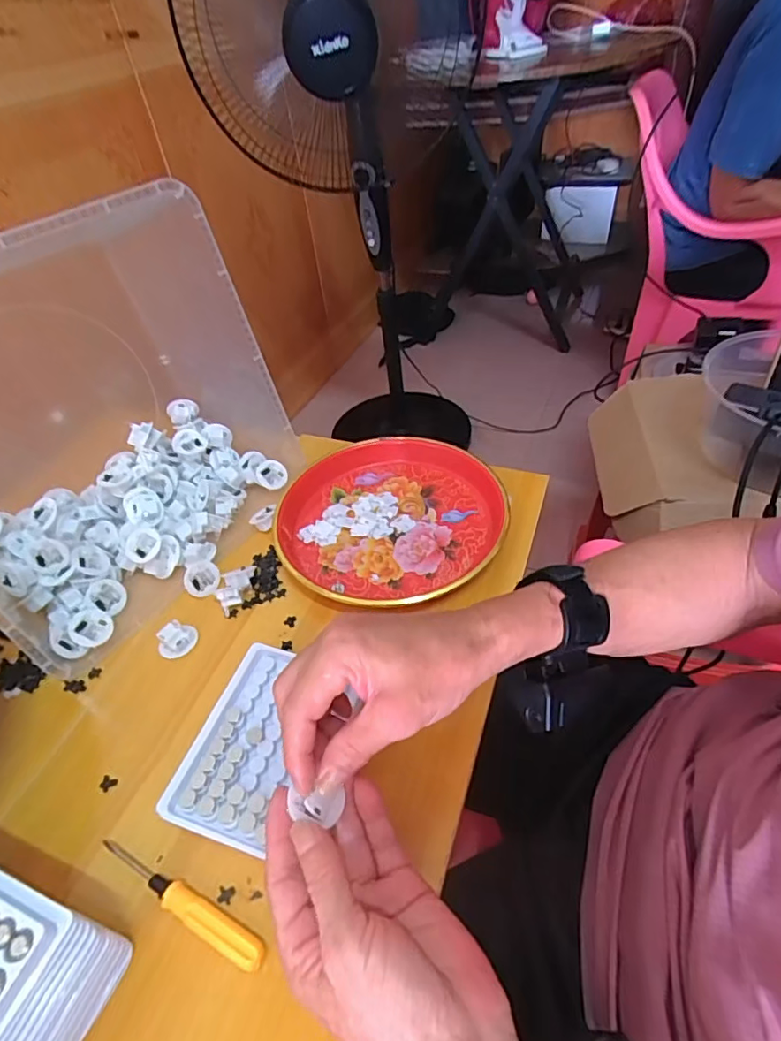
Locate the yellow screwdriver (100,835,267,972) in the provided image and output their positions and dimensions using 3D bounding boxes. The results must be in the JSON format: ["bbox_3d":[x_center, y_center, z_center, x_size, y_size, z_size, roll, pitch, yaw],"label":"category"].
[{"bbox_3d":[-0.128,0.230,0.327,0.126,0.015,0.016,18,50,22],"label":"yellow screwdriver"}]

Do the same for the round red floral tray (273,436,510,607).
[{"bbox_3d":[-0.006,-0.003,0.539,0.214,0.030,0.220,-3,45,3],"label":"round red floral tray"}]

